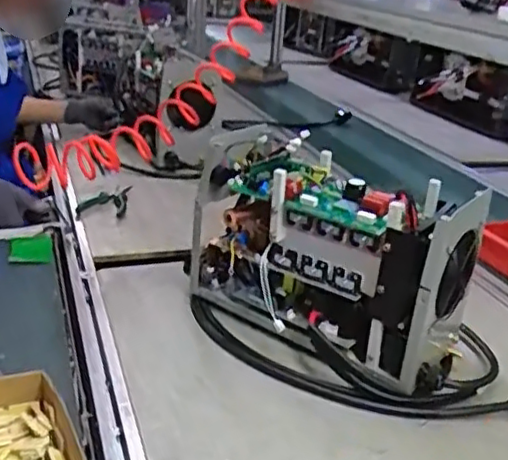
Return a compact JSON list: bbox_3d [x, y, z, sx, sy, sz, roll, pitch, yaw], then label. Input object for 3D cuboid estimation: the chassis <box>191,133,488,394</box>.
[{"bbox_3d":[0.101,0.033,0.835,0.372,0.220,0.153,25,32,37],"label":"chassis"}]

